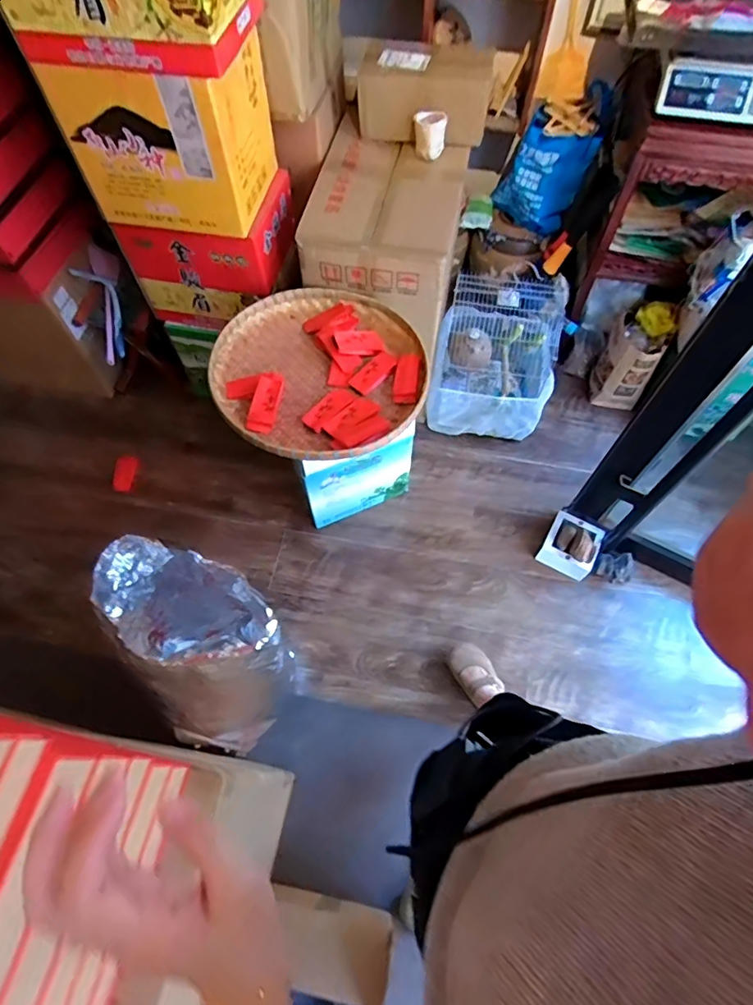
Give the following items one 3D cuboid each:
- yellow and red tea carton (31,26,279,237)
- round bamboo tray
[{"bbox_3d":[-0.464,-0.878,1.199,0.379,0.311,0.295,10,65,2],"label":"yellow and red tea carton"},{"bbox_3d":[-0.135,-0.315,1.225,0.498,0.098,0.496,1,65,-2],"label":"round bamboo tray"}]

